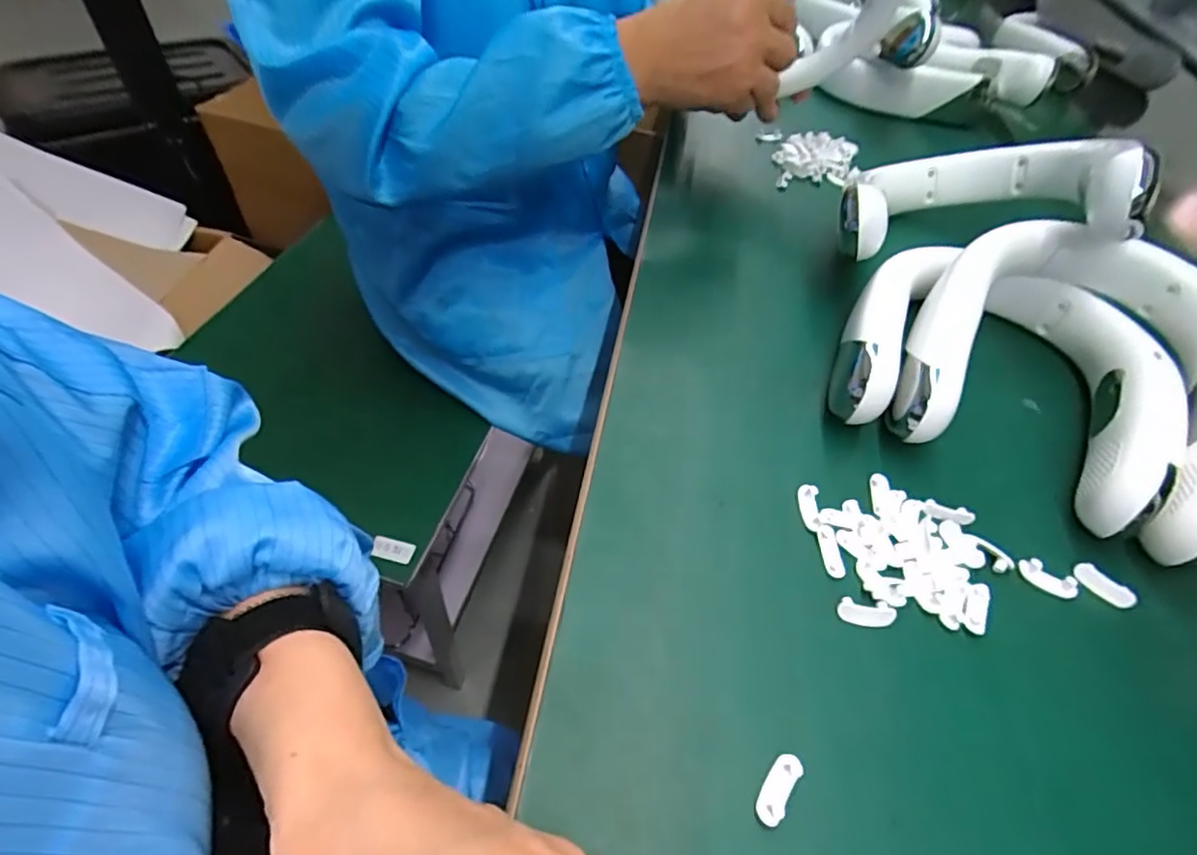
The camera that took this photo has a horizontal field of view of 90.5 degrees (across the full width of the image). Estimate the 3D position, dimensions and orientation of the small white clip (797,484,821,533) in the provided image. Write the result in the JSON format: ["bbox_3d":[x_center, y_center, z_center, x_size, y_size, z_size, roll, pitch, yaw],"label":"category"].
[{"bbox_3d":[0.114,0.043,0.322,0.010,0.007,0.026,8,50,1],"label":"small white clip"}]

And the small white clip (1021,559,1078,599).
[{"bbox_3d":[0.234,0.078,0.306,0.028,0.005,0.013,24,52,15],"label":"small white clip"}]

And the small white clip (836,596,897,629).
[{"bbox_3d":[0.130,0.089,0.287,0.028,0.006,0.012,5,50,-1],"label":"small white clip"}]

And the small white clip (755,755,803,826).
[{"bbox_3d":[0.071,0.143,0.236,0.011,0.004,0.027,31,54,20],"label":"small white clip"}]

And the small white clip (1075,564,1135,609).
[{"bbox_3d":[0.263,0.083,0.308,0.029,0.005,0.012,36,56,23],"label":"small white clip"}]

